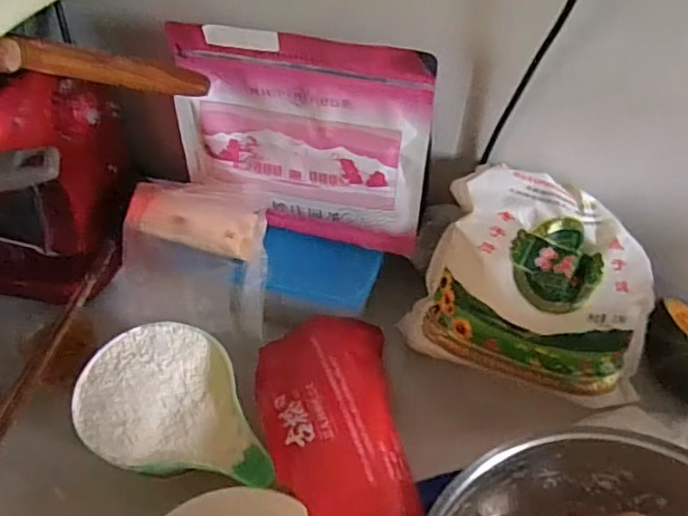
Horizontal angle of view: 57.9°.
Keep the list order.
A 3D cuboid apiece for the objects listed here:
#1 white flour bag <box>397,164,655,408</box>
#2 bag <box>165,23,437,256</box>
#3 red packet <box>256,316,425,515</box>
[{"bbox_3d":[0.180,0.029,0.575,0.213,0.141,0.145,18,51,13],"label":"white flour bag"},{"bbox_3d":[-0.042,-0.107,0.576,0.237,0.190,0.023,10,33,10],"label":"bag"},{"bbox_3d":[-0.008,0.130,0.514,0.123,0.069,0.214,-4,50,-6],"label":"red packet"}]

